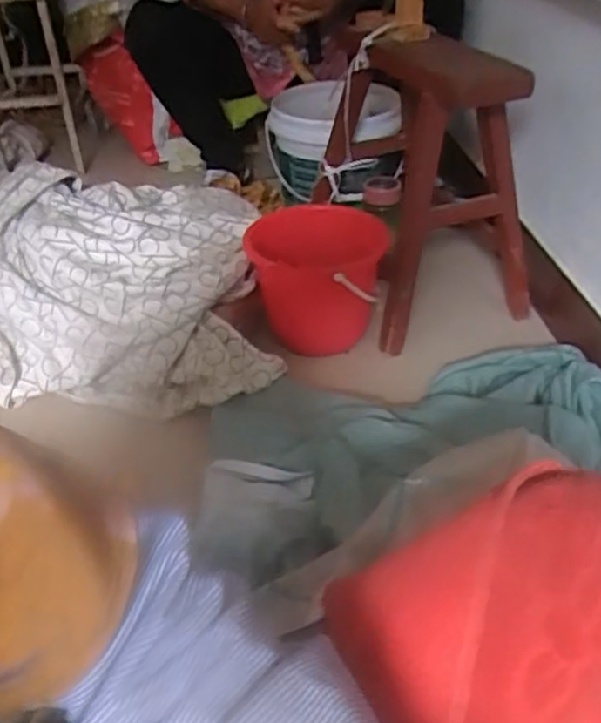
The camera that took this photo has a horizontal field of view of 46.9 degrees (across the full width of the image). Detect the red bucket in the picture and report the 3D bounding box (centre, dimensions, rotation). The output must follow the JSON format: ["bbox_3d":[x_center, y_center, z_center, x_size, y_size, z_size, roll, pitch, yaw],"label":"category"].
[{"bbox_3d":[0.027,-0.124,1.134,0.204,0.190,0.215,-2,38,1],"label":"red bucket"}]

